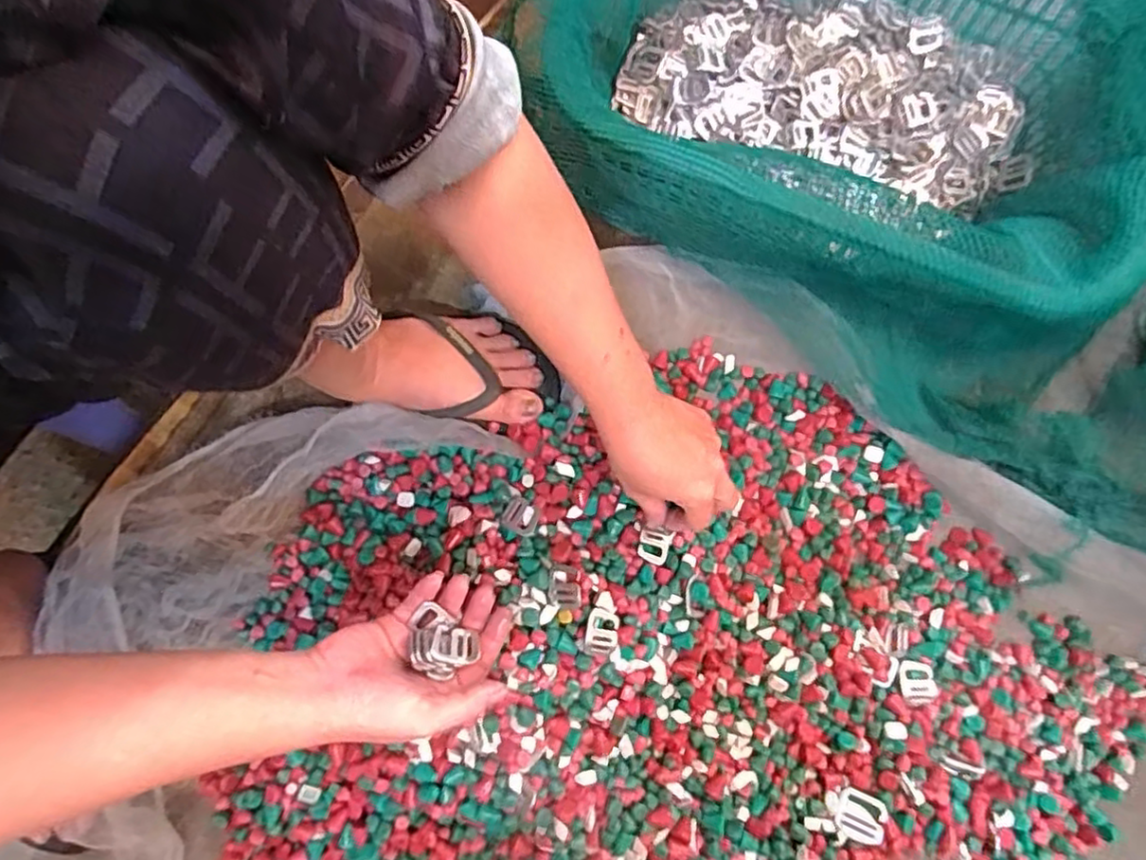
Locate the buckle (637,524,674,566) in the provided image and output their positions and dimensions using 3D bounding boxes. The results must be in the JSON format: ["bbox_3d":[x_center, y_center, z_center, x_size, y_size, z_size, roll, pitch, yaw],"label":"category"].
[{"bbox_3d":[0.064,0.093,0.526,0.027,0.007,0.025,22,80,4],"label":"buckle"}]

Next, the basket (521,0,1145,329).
[{"bbox_3d":[0.228,-0.271,0.531,0.443,0.160,0.327,23,80,4],"label":"basket"}]

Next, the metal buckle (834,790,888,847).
[{"bbox_3d":[0.217,0.291,0.494,0.034,0.008,0.031,22,80,4],"label":"metal buckle"}]

